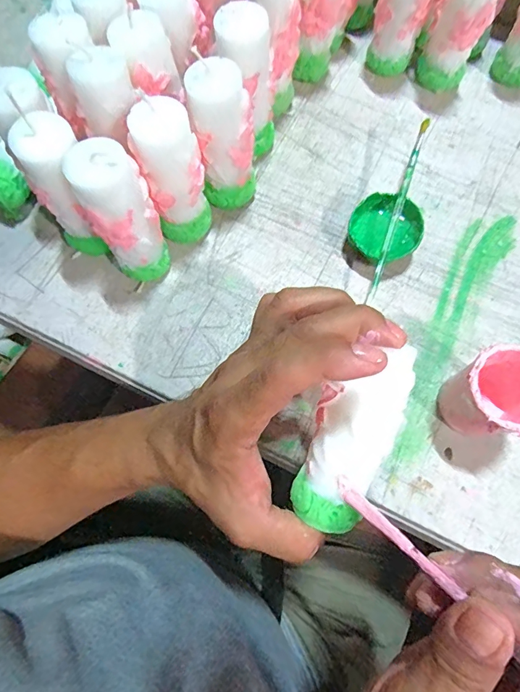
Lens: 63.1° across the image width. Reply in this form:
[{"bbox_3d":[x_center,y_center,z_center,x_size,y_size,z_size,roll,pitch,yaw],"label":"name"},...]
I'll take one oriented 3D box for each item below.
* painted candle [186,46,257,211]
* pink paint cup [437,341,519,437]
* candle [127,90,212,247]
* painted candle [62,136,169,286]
[{"bbox_3d":[-0.026,-0.148,0.311,0.039,0.106,0.040,-11,72,-4],"label":"painted candle"},{"bbox_3d":[0.146,0.033,0.270,0.058,0.065,0.052,-8,72,-2],"label":"pink paint cup"},{"bbox_3d":[-0.059,-0.115,0.297,0.040,0.110,0.031,-18,73,-6],"label":"candle"},{"bbox_3d":[-0.091,-0.085,0.289,0.042,0.108,0.039,-27,74,-8],"label":"painted candle"}]

